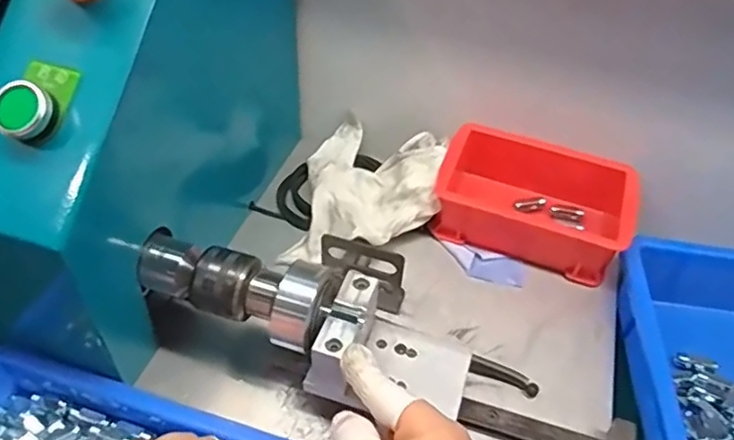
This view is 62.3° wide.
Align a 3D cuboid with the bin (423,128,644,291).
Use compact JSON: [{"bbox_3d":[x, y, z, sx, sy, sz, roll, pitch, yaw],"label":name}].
[{"bbox_3d":[0.135,-0.014,0.500,0.151,0.060,0.095,15,46,11],"label":"bin"}]

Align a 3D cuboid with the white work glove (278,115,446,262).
[{"bbox_3d":[0.002,-0.032,0.512,0.114,0.054,0.148,8,45,4],"label":"white work glove"}]

